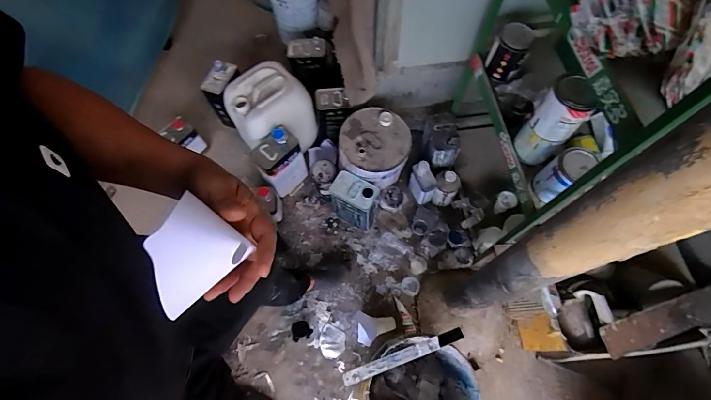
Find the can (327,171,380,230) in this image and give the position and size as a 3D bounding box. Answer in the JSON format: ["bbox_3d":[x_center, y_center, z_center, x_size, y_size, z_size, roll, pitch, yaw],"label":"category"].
[{"bbox_3d":[0.001,0.016,1.402,0.187,0.240,0.113,26,70,11],"label":"can"}]

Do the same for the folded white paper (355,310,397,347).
[{"bbox_3d":[0.068,0.476,1.299,0.149,0.065,0.114,10,68,5],"label":"folded white paper"}]

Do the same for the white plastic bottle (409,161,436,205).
[{"bbox_3d":[0.269,-0.071,1.461,0.087,0.170,0.122,-25,69,-9],"label":"white plastic bottle"}]

